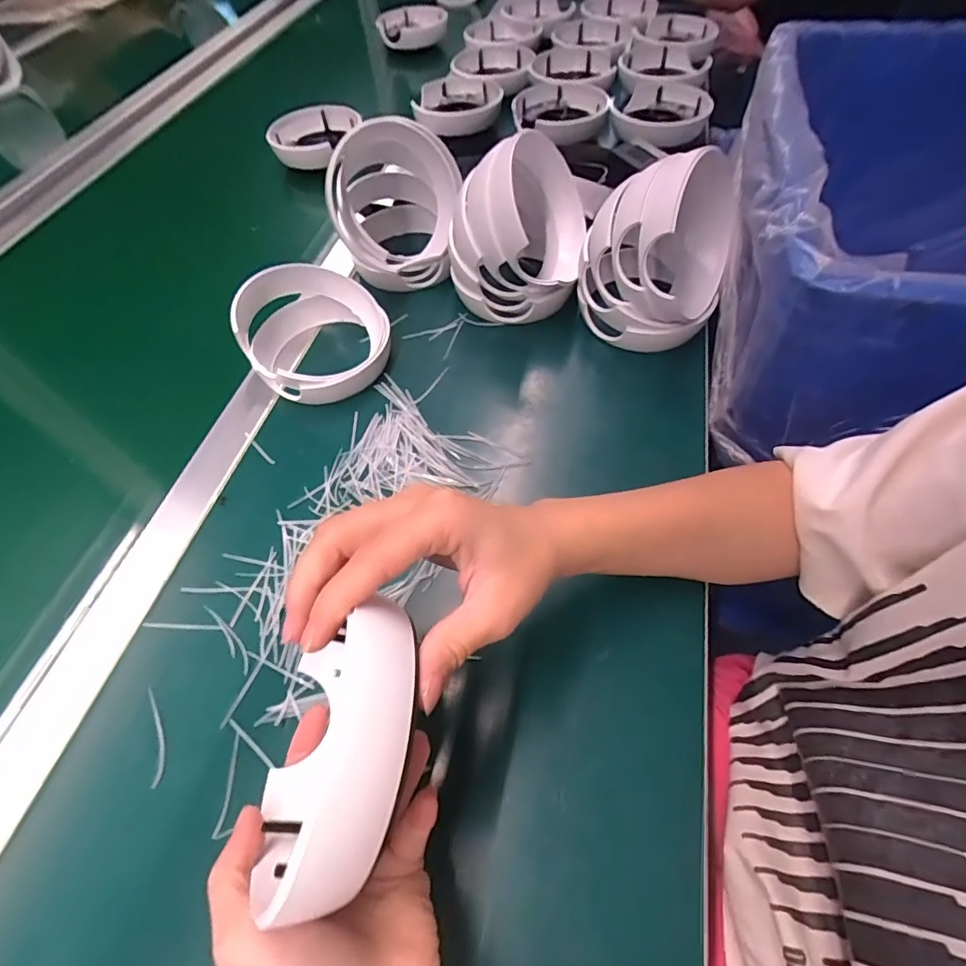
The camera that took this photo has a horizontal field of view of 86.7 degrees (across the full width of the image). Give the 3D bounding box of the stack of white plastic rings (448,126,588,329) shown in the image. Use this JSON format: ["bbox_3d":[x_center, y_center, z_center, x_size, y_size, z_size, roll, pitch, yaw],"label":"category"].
[{"bbox_3d":[0.031,-0.216,0.444,0.114,0.126,0.119,5,56,7],"label":"stack of white plastic rings"}]

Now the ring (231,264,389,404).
[{"bbox_3d":[-0.140,-0.128,0.430,0.114,0.056,0.122,-2,56,3],"label":"ring"}]

